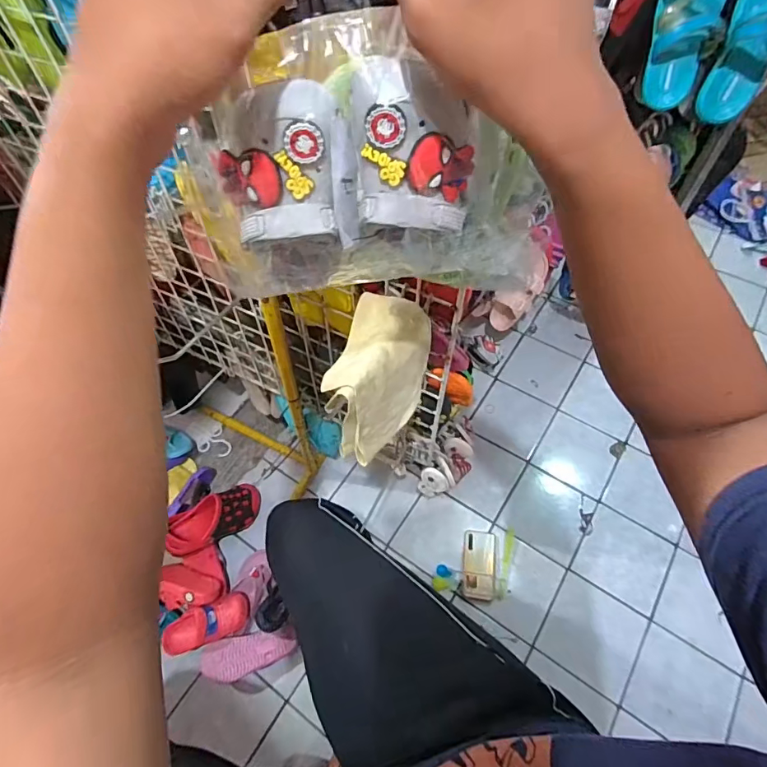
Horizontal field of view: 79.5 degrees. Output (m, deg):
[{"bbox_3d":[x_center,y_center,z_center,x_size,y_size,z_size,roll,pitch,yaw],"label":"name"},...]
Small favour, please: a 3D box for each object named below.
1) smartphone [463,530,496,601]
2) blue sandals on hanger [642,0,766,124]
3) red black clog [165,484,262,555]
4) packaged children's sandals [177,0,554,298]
[{"bbox_3d":[0.232,0.435,1.111,0.076,0.007,0.153,4,59,7],"label":"smartphone"},{"bbox_3d":[0.474,-0.509,0.640,0.176,0.239,0.065,23,36,20],"label":"blue sandals on hanger"},{"bbox_3d":[-0.407,0.324,1.127,0.231,0.096,0.094,-22,57,-35],"label":"red black clog"},{"bbox_3d":[-0.006,-0.142,0.294,0.225,0.189,0.078,-10,59,-2],"label":"packaged children's sandals"}]

